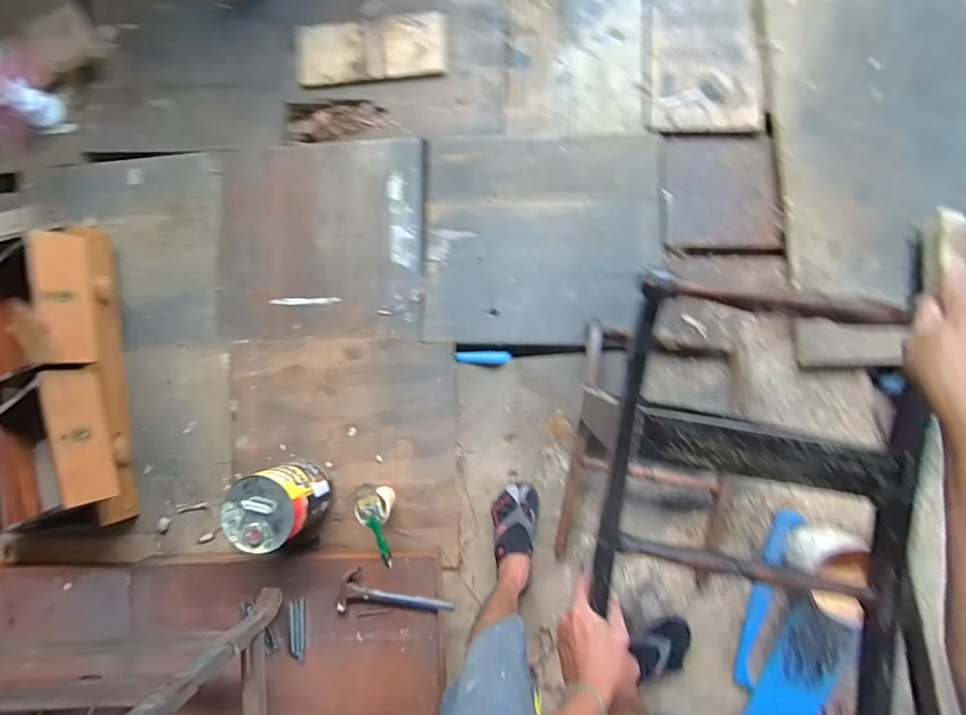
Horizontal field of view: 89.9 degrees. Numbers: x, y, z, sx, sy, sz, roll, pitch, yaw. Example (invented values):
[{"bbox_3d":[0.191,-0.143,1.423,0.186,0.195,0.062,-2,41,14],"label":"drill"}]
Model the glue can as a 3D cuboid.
[{"bbox_3d":[-0.466,0.341,1.129,0.168,0.201,0.160,0,87,4],"label":"glue can"}]

